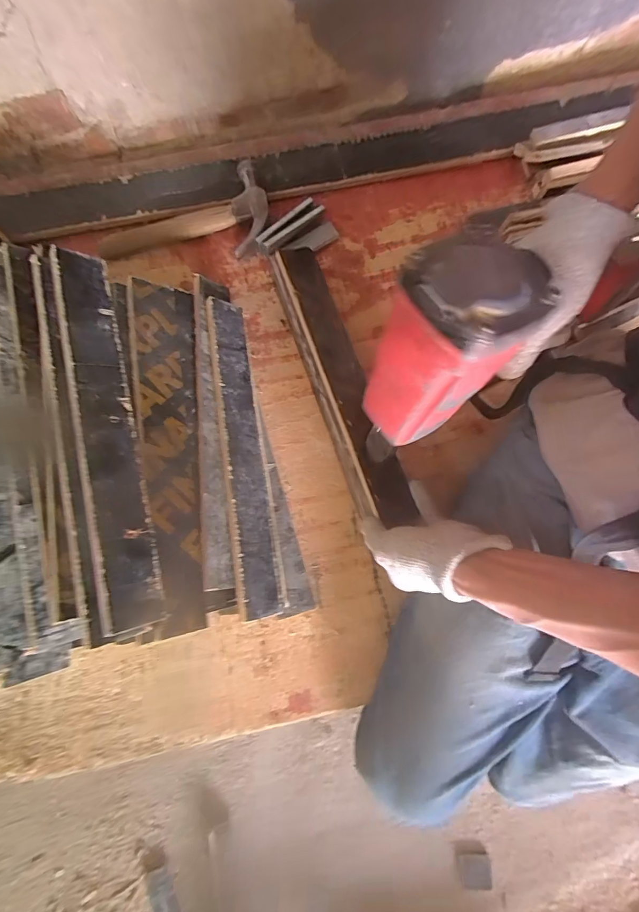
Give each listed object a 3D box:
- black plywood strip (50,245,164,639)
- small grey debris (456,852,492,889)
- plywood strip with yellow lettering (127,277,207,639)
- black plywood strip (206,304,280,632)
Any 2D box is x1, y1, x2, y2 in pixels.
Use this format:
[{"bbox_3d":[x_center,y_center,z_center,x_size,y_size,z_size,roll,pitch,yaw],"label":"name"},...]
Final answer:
[{"bbox_3d":[-0.201,-0.029,0.379,0.011,0.054,0.366,-25,75,41],"label":"black plywood strip"},{"bbox_3d":[0.367,0.981,0.963,0.073,0.017,0.074,-2,76,1],"label":"small grey debris"},{"bbox_3d":[-0.148,-0.014,0.422,0.011,0.074,0.364,-20,75,38],"label":"plywood strip with yellow lettering"},{"bbox_3d":[-0.087,-0.008,0.469,0.007,0.053,0.363,-19,75,43],"label":"black plywood strip"}]

